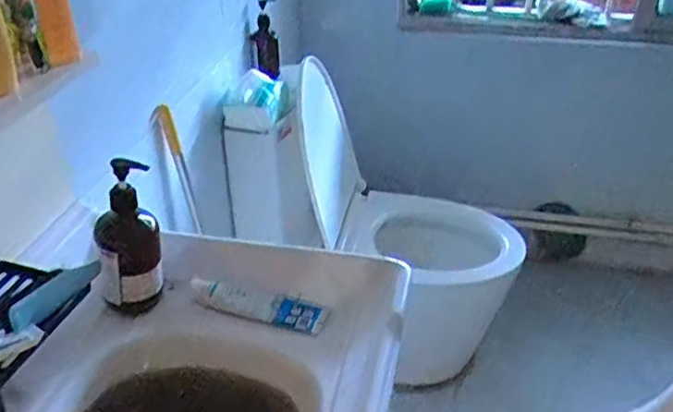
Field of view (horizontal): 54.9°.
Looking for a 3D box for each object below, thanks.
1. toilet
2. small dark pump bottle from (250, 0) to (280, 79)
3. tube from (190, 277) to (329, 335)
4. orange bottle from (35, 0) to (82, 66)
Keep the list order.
[{"bbox_3d":[0.135,0.023,1.679,0.649,0.719,0.436,8,35,13],"label":"toilet"},{"bbox_3d":[-0.177,-0.414,1.603,0.060,0.182,0.075,-2,33,-2],"label":"small dark pump bottle"},{"bbox_3d":[-0.098,0.120,0.792,0.176,0.028,0.047,10,35,16],"label":"tube"},{"bbox_3d":[-0.307,-0.211,0.705,0.034,0.113,0.023,-15,36,-20],"label":"orange bottle"}]

